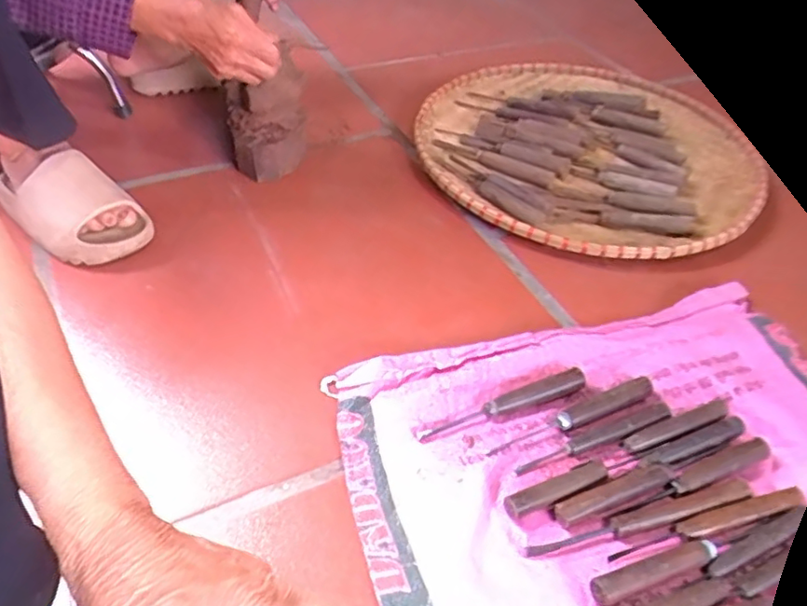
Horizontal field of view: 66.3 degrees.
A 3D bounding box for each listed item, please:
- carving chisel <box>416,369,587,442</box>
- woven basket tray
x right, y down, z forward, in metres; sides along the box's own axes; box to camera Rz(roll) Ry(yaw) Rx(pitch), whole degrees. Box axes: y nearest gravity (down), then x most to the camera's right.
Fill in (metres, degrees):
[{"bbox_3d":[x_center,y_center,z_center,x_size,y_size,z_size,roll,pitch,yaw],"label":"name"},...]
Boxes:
[{"bbox_3d":[0.095,0.095,0.590,0.173,0.011,0.020,-13,46,-14],"label":"carving chisel"},{"bbox_3d":[0.275,-0.233,0.902,0.470,0.044,0.479,-22,49,-22],"label":"woven basket tray"}]

